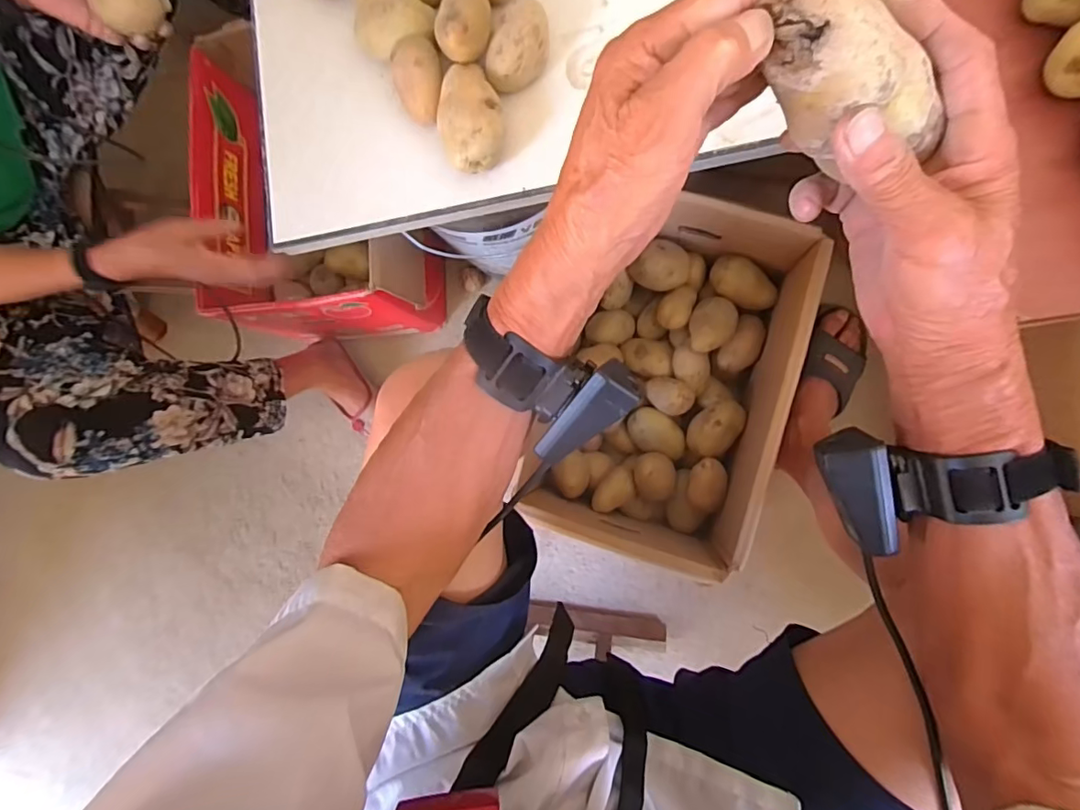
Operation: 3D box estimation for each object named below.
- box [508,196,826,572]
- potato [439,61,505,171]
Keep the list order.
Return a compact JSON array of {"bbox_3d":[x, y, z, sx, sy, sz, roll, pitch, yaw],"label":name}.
[{"bbox_3d":[0.174,-0.041,0.693,0.245,0.184,0.427,16,89,10],"label":"box"},{"bbox_3d":[-0.061,-0.254,0.473,0.056,0.047,0.089,-12,85,8],"label":"potato"}]

